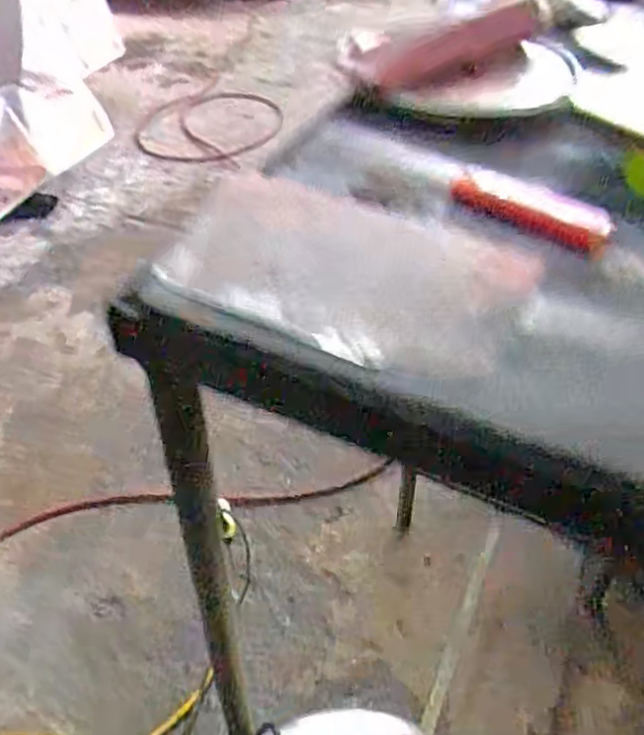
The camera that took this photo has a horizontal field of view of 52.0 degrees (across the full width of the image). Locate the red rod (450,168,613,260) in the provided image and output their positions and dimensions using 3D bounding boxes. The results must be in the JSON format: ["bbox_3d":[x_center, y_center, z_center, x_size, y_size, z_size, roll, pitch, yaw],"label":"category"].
[{"bbox_3d":[0.105,-0.081,0.328,0.078,0.017,0.025,29,53,28],"label":"red rod"}]

